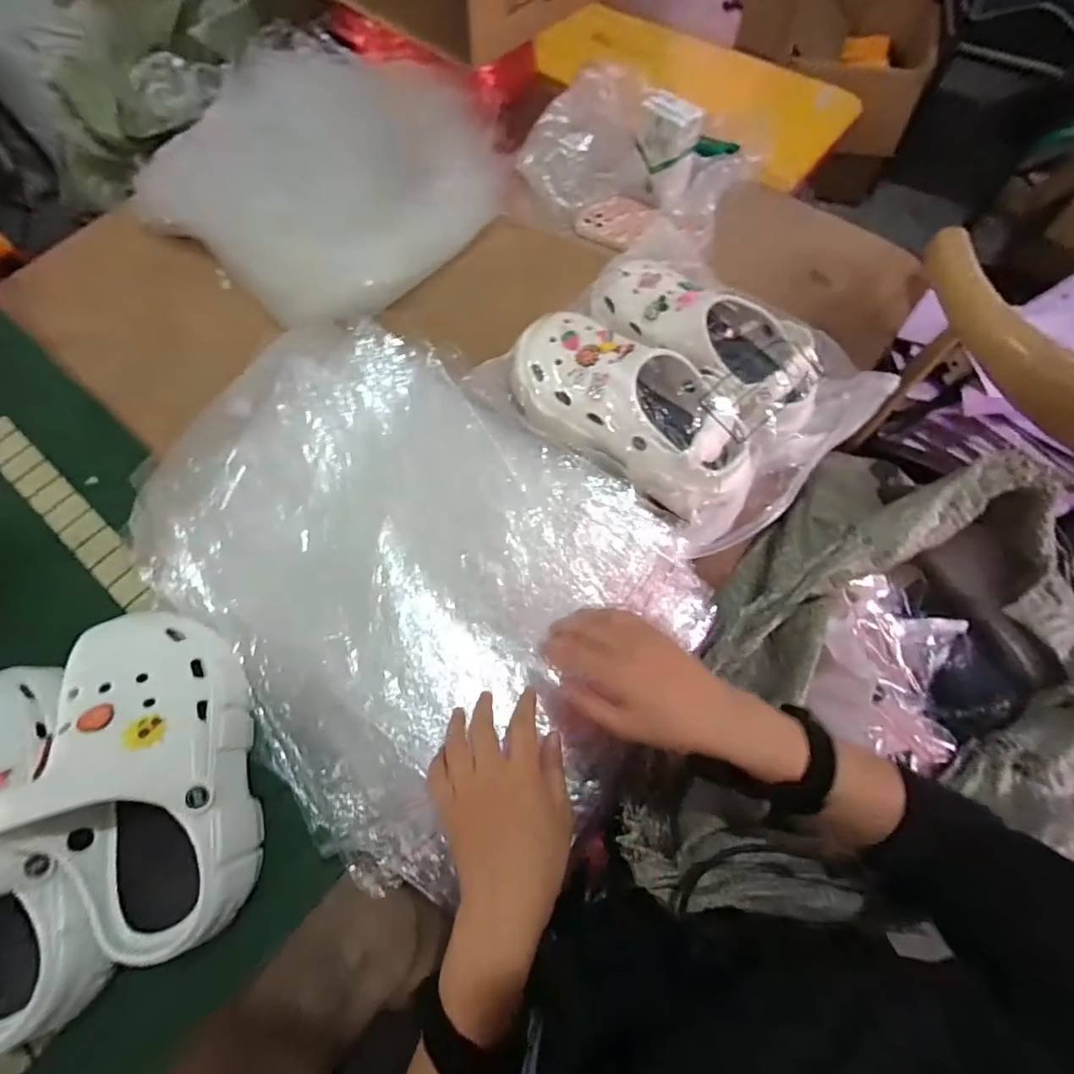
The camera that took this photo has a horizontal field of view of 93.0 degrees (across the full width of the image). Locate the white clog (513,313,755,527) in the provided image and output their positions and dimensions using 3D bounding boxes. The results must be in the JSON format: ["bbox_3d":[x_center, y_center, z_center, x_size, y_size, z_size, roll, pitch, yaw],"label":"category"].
[{"bbox_3d":[0.092,-0.133,0.502,0.281,0.091,0.107,35,72,15],"label":"white clog"}]

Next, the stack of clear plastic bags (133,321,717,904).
[{"bbox_3d":[-0.117,0.025,0.473,0.496,0.099,0.365,42,74,17],"label":"stack of clear plastic bags"}]

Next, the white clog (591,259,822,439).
[{"bbox_3d":[0.171,-0.212,0.525,0.118,0.077,0.242,-33,70,-12],"label":"white clog"}]

